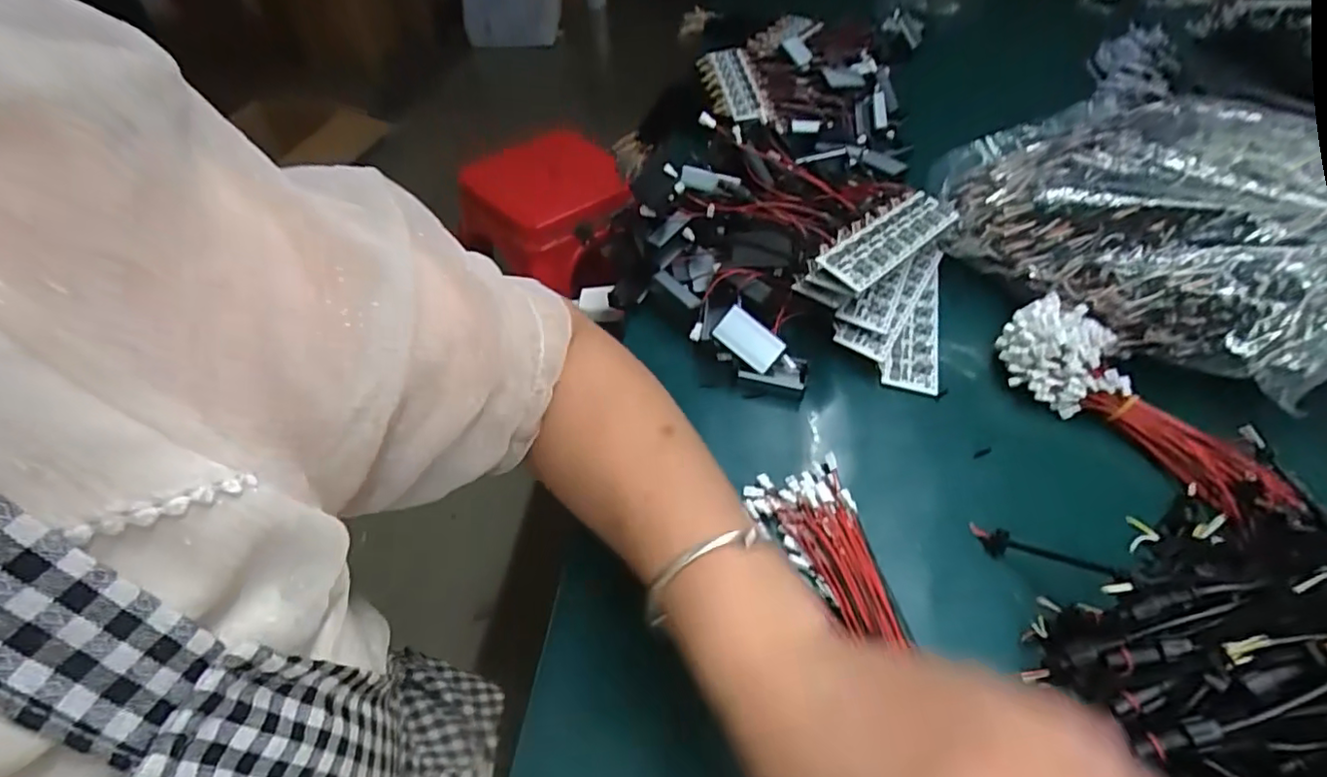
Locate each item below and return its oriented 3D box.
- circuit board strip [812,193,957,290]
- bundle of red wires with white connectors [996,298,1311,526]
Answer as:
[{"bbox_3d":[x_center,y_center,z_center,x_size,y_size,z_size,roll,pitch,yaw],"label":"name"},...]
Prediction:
[{"bbox_3d":[0.184,-0.123,0.483,0.171,0.007,0.041,-35,72,-33],"label":"circuit board strip"},{"bbox_3d":[0.322,0.011,0.415,0.079,0.046,0.190,-20,50,-16],"label":"bundle of red wires with white connectors"}]

